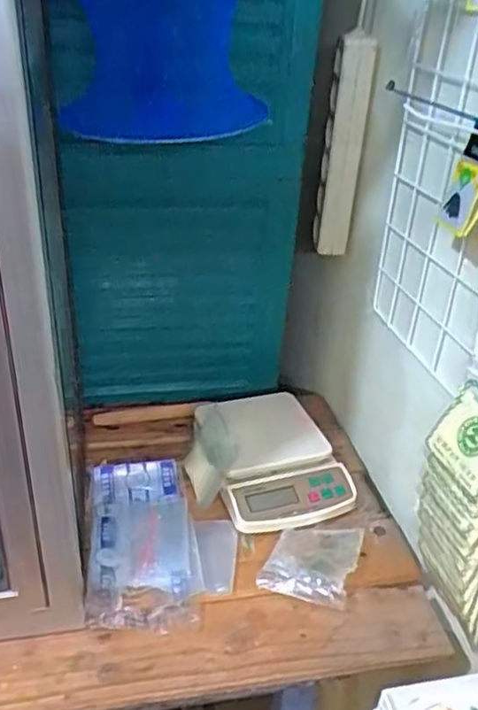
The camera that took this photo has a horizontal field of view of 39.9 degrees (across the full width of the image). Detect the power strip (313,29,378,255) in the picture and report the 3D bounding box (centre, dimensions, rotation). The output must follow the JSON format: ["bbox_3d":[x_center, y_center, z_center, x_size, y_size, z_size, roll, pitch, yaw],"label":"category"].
[{"bbox_3d":[0.126,-0.244,0.799,0.047,0.258,0.025,7,31,6],"label":"power strip"}]

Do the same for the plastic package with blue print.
[{"bbox_3d":[-0.111,0.205,0.753,0.116,0.029,0.231,-2,31,-10],"label":"plastic package with blue print"}]

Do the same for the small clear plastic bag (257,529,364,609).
[{"bbox_3d":[0.082,0.227,0.739,0.093,0.025,0.101,14,32,16],"label":"small clear plastic bag"}]

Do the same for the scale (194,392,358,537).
[{"bbox_3d":[0.043,0.128,0.857,0.162,0.061,0.209,-5,32,-15],"label":"scale"}]

